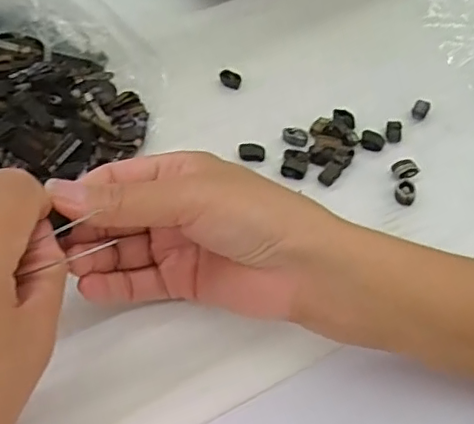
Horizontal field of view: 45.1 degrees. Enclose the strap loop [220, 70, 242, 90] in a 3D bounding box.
[{"bbox_3d":[-0.005,-0.104,0.443,0.016,0.009,0.009,27,58,14],"label":"strap loop"}]

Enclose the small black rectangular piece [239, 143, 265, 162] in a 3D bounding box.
[{"bbox_3d":[0.010,-0.042,0.402,0.018,0.005,0.013,1,55,-4],"label":"small black rectangular piece"}]

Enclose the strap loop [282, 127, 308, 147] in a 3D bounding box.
[{"bbox_3d":[0.042,-0.055,0.411,0.019,0.006,0.013,14,55,6],"label":"strap loop"}]

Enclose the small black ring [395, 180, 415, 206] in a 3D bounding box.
[{"bbox_3d":[0.113,-0.012,0.383,0.013,0.008,0.015,23,57,11],"label":"small black ring"}]

